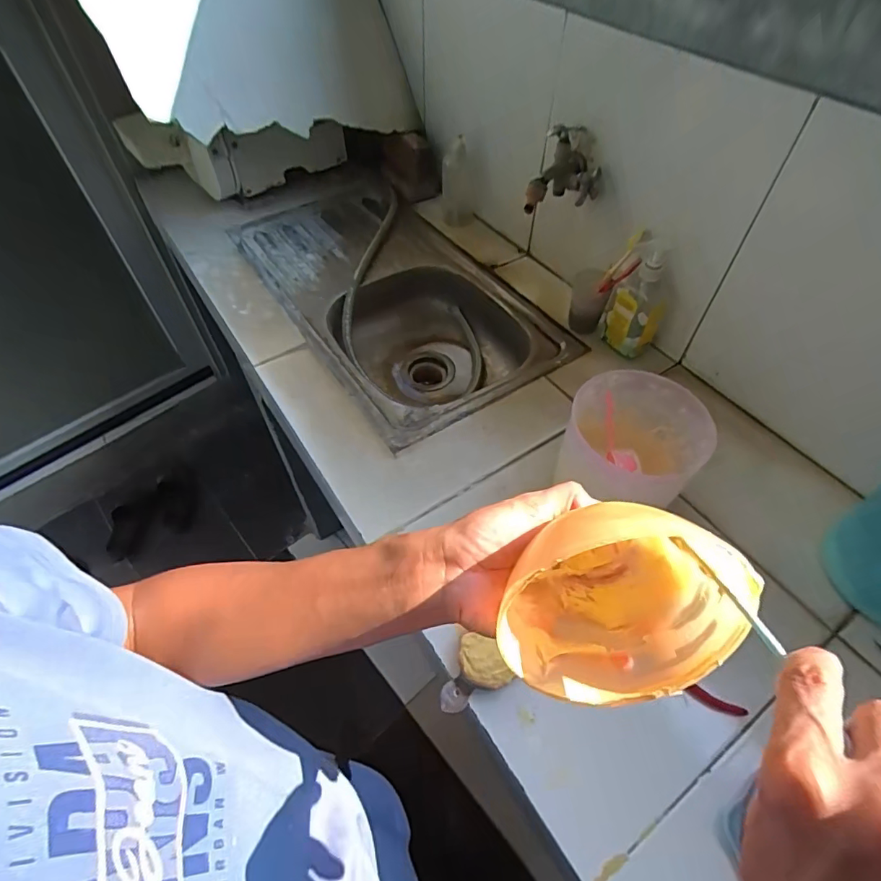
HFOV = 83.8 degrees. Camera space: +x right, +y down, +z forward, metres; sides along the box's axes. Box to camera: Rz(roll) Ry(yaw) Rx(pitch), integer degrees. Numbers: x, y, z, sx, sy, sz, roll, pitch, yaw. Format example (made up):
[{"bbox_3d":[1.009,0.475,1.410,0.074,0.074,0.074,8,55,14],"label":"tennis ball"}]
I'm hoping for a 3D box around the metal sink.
[{"bbox_3d":[-0.105,-0.279,1.045,0.395,0.167,0.750,-28,58,-19],"label":"metal sink"}]

